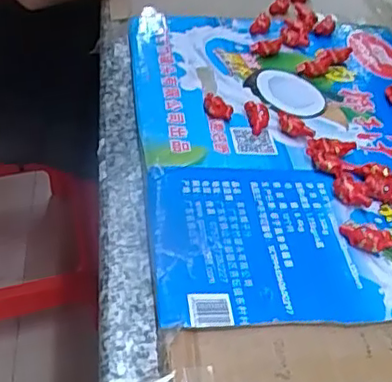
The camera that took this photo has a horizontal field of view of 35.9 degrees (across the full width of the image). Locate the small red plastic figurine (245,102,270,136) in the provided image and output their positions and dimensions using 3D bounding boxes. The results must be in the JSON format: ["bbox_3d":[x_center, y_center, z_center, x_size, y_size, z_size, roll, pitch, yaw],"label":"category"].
[{"bbox_3d":[0.053,-0.063,0.518,0.020,0.012,0.036,3,42,-8],"label":"small red plastic figurine"}]

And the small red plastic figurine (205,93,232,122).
[{"bbox_3d":[0.019,-0.072,0.519,0.023,0.013,0.026,6,42,-5],"label":"small red plastic figurine"}]

